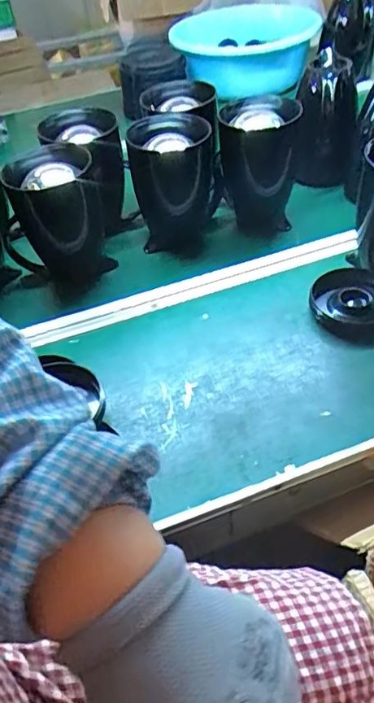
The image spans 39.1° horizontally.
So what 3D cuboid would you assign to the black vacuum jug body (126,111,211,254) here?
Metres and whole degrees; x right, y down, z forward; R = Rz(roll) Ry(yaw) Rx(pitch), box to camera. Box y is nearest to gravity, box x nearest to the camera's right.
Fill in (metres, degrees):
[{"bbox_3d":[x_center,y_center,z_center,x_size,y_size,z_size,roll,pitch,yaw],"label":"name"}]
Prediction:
[{"bbox_3d":[-0.022,-0.280,0.856,0.132,0.168,0.112,-7,44,0],"label":"black vacuum jug body"}]

